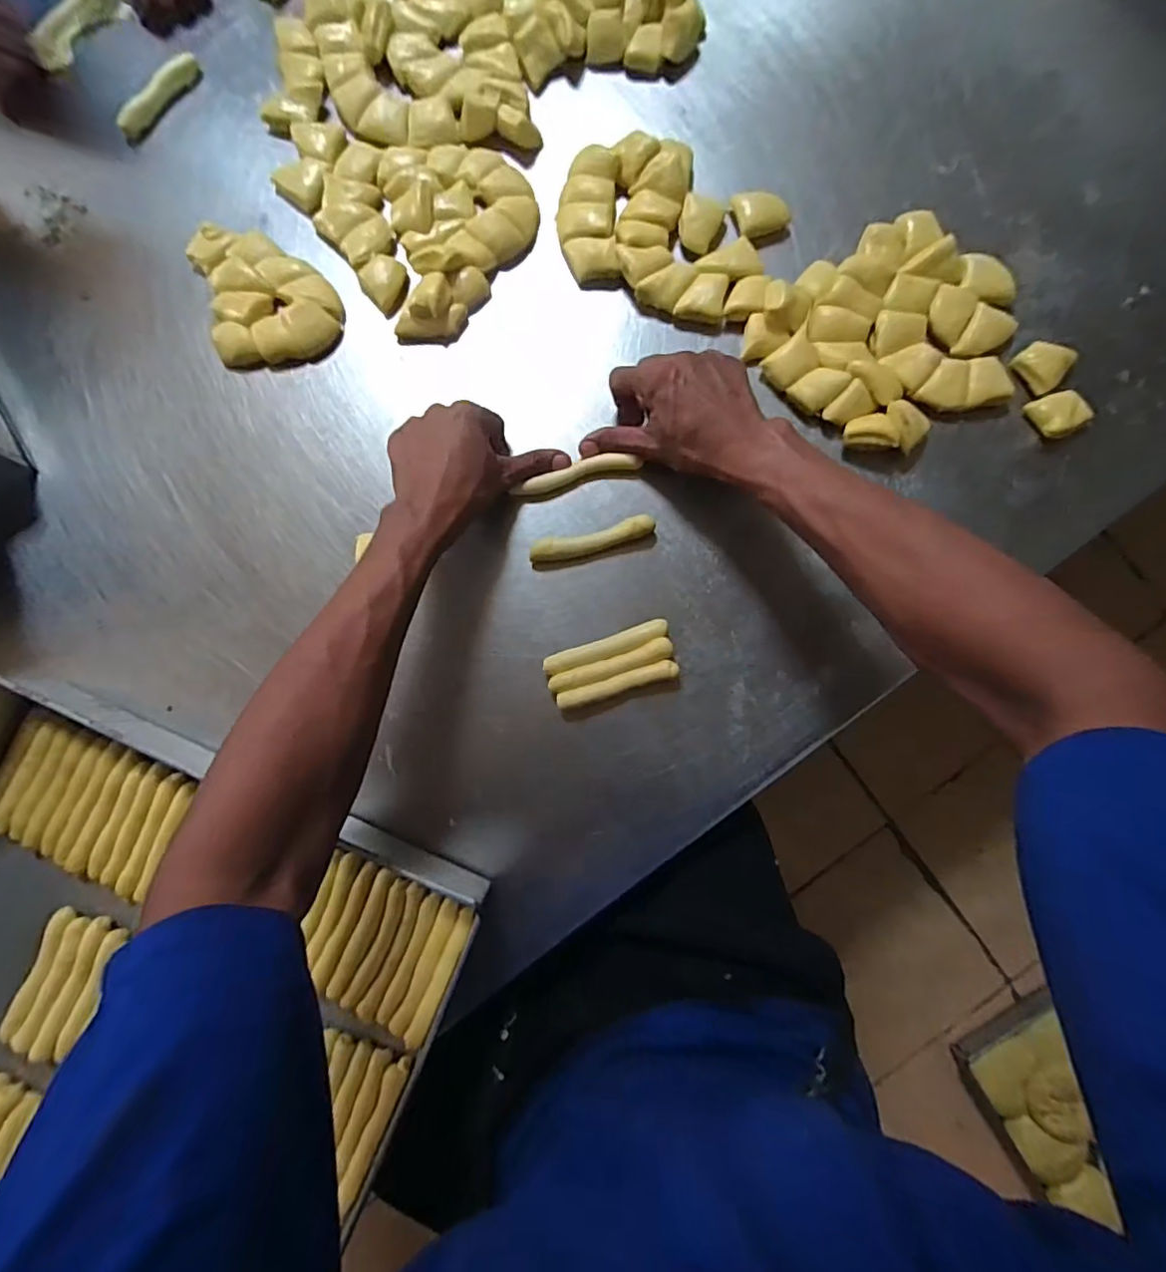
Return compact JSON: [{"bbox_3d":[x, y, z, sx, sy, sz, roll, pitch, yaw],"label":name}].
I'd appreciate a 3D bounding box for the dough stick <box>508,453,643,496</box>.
[{"bbox_3d":[-0.006,-0.138,0.483,0.107,0.009,0.020,-17,84,-3],"label":"dough stick"}]

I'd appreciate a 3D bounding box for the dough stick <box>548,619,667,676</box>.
[{"bbox_3d":[0.019,0.011,0.465,0.102,0.018,0.017,-20,84,-1],"label":"dough stick"}]

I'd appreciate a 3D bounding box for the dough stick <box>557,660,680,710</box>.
[{"bbox_3d":[0.028,0.039,0.458,0.097,0.020,0.015,-17,84,-1],"label":"dough stick"}]

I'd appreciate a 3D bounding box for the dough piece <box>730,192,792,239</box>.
[{"bbox_3d":[0.155,-0.374,0.504,0.043,0.019,0.046,-22,84,-2],"label":"dough piece"}]

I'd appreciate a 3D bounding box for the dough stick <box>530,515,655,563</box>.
[{"bbox_3d":[0.008,-0.079,0.473,0.102,0.019,0.018,-14,84,-1],"label":"dough stick"}]

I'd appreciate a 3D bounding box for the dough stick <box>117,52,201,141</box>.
[{"bbox_3d":[-0.396,-0.505,0.531,0.022,0.015,0.097,37,85,4],"label":"dough stick"}]

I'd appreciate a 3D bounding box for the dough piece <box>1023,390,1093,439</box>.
[{"bbox_3d":[0.398,-0.186,0.477,0.034,0.019,0.037,0,84,1],"label":"dough piece"}]

